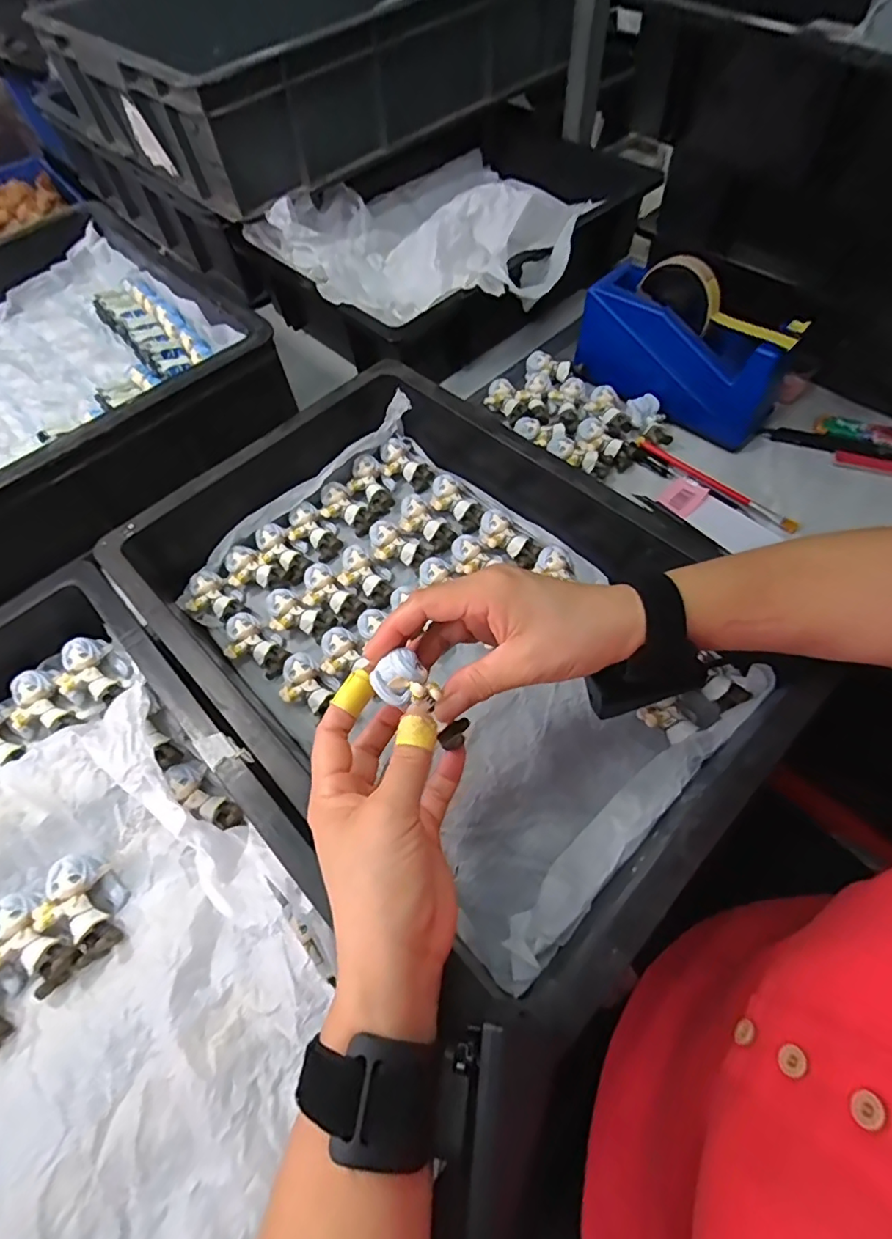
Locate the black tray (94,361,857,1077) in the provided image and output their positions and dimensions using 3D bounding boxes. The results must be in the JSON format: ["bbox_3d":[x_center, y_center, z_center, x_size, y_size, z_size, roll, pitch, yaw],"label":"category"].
[{"bbox_3d":[-0.014,-0.011,0.407,0.312,0.094,0.470,-41,65,-18],"label":"black tray"}]

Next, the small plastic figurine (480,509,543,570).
[{"bbox_3d":[0.053,-0.071,0.471,0.032,0.019,0.065,-36,64,-16],"label":"small plastic figurine"}]

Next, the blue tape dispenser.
[{"bbox_3d":[0.226,-0.263,0.514,0.205,0.111,0.058,39,70,23],"label":"blue tape dispenser"}]

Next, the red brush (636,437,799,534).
[{"bbox_3d":[0.250,-0.130,0.499,0.014,0.007,0.165,-40,65,-18],"label":"red brush"}]

